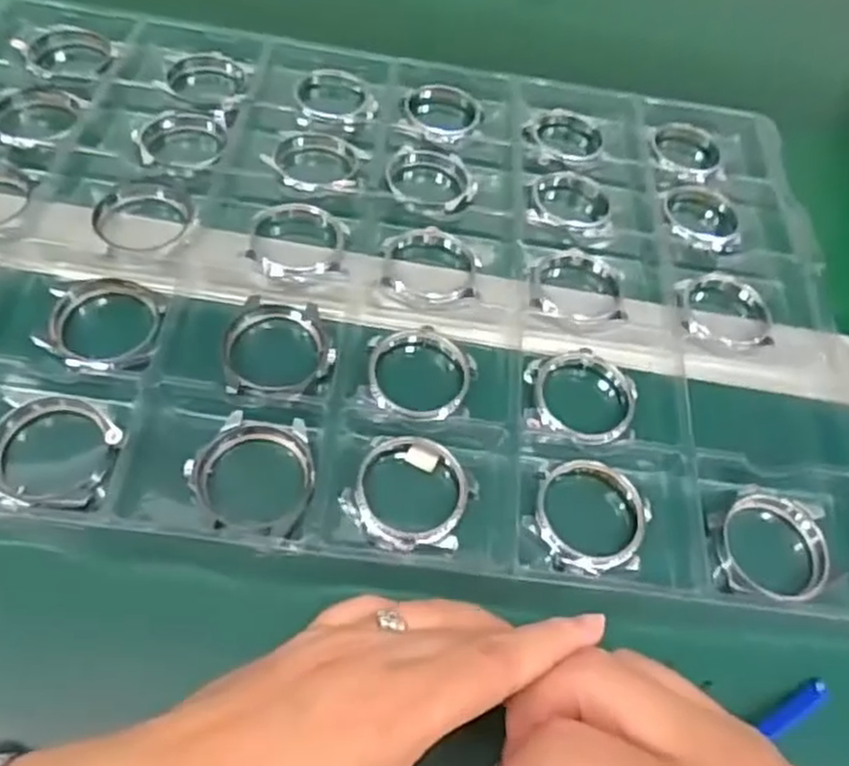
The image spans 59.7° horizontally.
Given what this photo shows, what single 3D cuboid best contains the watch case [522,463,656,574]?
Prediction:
[{"bbox_3d":[0.064,0.052,0.286,0.045,0.011,0.041,18,57,5],"label":"watch case"}]

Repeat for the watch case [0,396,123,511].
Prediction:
[{"bbox_3d":[-0.140,0.026,0.276,0.048,0.010,0.043,8,57,-1],"label":"watch case"}]

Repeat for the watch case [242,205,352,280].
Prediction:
[{"bbox_3d":[-0.059,-0.066,0.343,0.046,0.012,0.041,-2,57,-8],"label":"watch case"}]

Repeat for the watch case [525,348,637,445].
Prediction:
[{"bbox_3d":[0.068,0.006,0.319,0.050,0.007,0.046,-11,59,-13],"label":"watch case"}]

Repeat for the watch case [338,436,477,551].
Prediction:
[{"bbox_3d":[-0.005,0.044,0.286,0.046,0.009,0.046,27,58,11],"label":"watch case"}]

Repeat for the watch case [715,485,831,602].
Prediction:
[{"bbox_3d":[0.139,0.065,0.295,0.042,0.009,0.045,9,57,-1],"label":"watch case"}]

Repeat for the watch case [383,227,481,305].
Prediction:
[{"bbox_3d":[0.003,-0.055,0.347,0.045,0.015,0.034,8,57,-1],"label":"watch case"}]

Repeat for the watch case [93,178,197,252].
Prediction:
[{"bbox_3d":[-0.129,-0.077,0.343,0.045,0.011,0.043,9,57,-1],"label":"watch case"}]

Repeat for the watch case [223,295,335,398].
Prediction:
[{"bbox_3d":[-0.061,-0.017,0.310,0.046,0.009,0.049,4,57,-4],"label":"watch case"}]

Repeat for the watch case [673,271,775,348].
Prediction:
[{"bbox_3d":[0.144,-0.038,0.356,0.045,0.012,0.035,5,57,-3],"label":"watch case"}]

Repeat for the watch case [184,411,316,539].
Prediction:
[{"bbox_3d":[-0.066,0.034,0.284,0.047,0.011,0.046,7,57,-2],"label":"watch case"}]

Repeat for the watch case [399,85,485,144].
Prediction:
[{"bbox_3d":[0.010,-0.149,0.416,0.046,0.017,0.039,7,57,-2],"label":"watch case"}]

